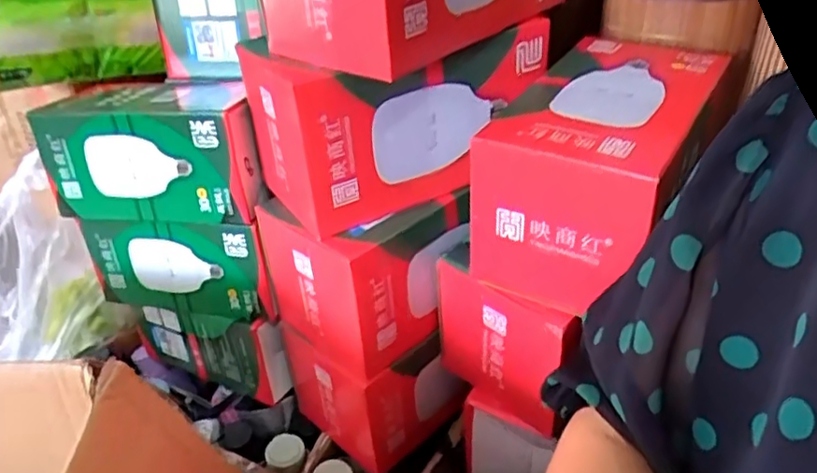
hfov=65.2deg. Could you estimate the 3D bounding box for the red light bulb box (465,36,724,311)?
[{"bbox_3d":[0.159,-0.059,0.526,0.132,0.137,0.236,17,35,25],"label":"red light bulb box"}]

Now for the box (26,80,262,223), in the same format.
[{"bbox_3d":[-0.229,-0.086,0.607,0.195,0.101,0.110,6,32,8],"label":"box"}]

